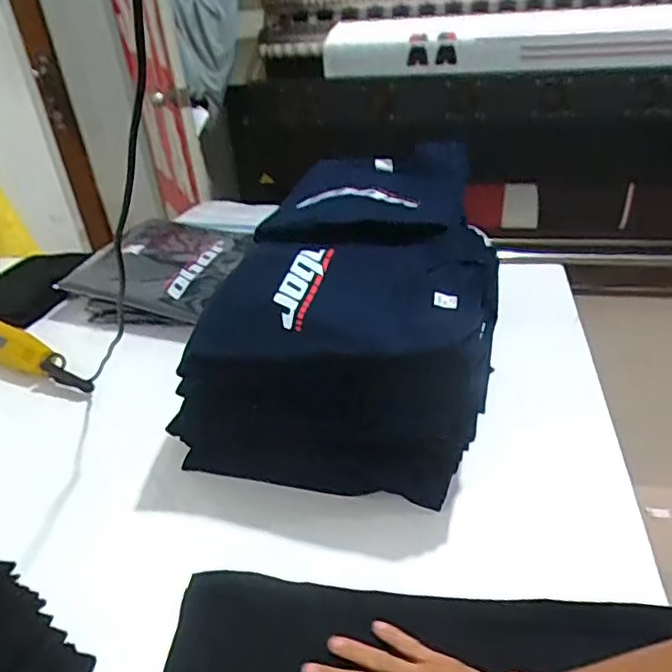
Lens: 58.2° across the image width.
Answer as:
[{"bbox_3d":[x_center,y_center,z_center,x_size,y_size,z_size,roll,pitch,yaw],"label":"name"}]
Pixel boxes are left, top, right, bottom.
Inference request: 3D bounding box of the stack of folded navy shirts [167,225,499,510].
[{"bbox_3d":[0.015,0.038,0.796,0.353,0.224,0.246,5,36,13],"label":"stack of folded navy shirts"}]

